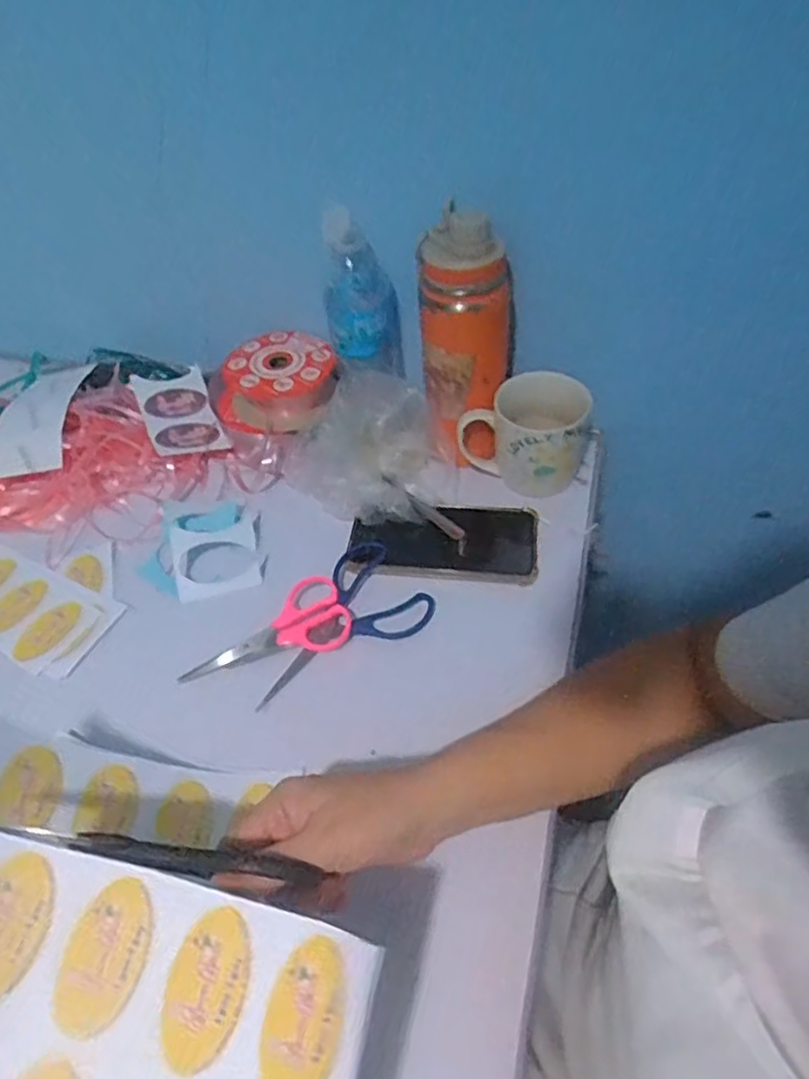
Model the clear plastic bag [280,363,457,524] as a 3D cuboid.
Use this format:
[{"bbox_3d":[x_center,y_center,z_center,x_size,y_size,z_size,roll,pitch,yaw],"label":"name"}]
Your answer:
[{"bbox_3d":[-0.033,-0.081,0.598,0.156,0.098,0.103,-4,50,1],"label":"clear plastic bag"}]

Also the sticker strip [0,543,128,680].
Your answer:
[{"bbox_3d":[-0.358,0.050,0.597,0.225,0.007,0.079,22,54,20],"label":"sticker strip"}]

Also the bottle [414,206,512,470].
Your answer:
[{"bbox_3d":[0.055,-0.166,0.580,0.078,0.217,0.081,0,50,4],"label":"bottle"}]

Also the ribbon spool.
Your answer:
[{"bbox_3d":[-0.123,-0.152,0.668,0.102,0.058,0.102,-2,50,2],"label":"ribbon spool"}]

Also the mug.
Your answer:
[{"bbox_3d":[0.109,-0.095,0.609,0.116,0.079,0.086,4,51,8],"label":"mug"}]

